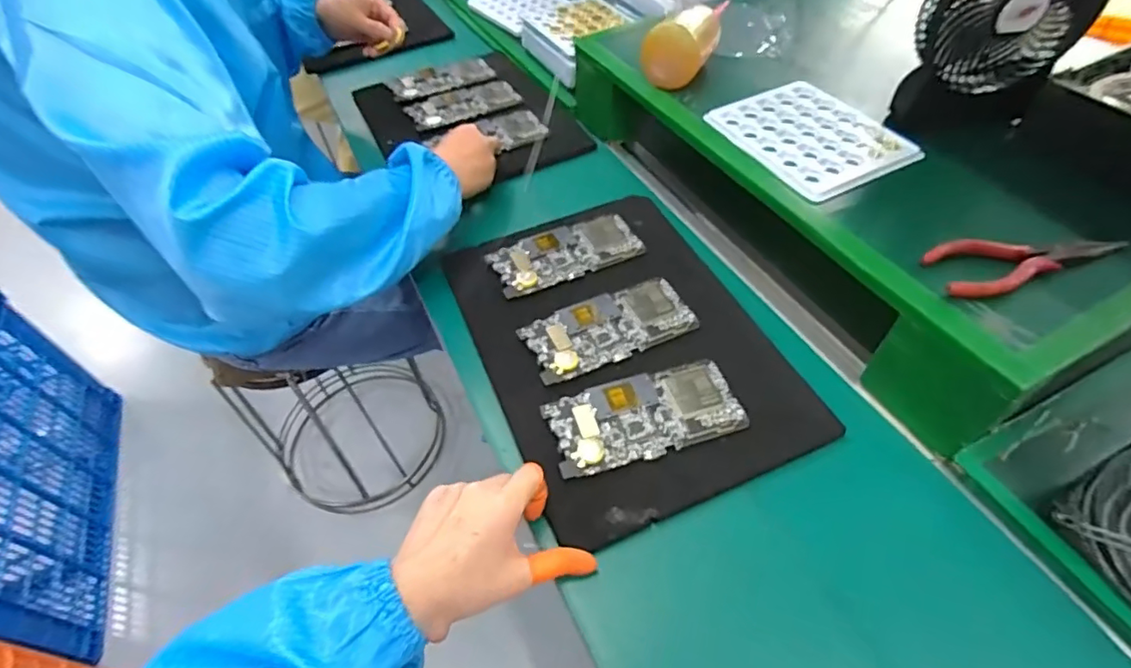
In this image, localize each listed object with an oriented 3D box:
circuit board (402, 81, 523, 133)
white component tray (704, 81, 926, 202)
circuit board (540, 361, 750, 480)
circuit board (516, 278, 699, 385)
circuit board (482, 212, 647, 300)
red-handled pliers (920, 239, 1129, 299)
[{"bbox_3d":[-0.144,-0.324,0.778,0.155,0.006,0.078,-25,55,-19],"label":"circuit board"},{"bbox_3d":[0.233,-0.194,0.537,0.129,0.013,0.160,-22,54,-17],"label":"white component tray"},{"bbox_3d":[0.066,0.067,0.457,0.155,0.004,0.072,-14,53,-12],"label":"circuit board"},{"bbox_3d":[0.041,-0.008,0.519,0.155,0.007,0.073,-20,54,-15],"label":"circuit board"},{"bbox_3d":[0.000,-0.088,0.583,0.154,0.004,0.073,-19,54,-15],"label":"circuit board"},{"bbox_3d":[0.343,-0.062,0.422,0.137,0.018,0.053,-15,53,-12],"label":"red-handled pliers"}]

